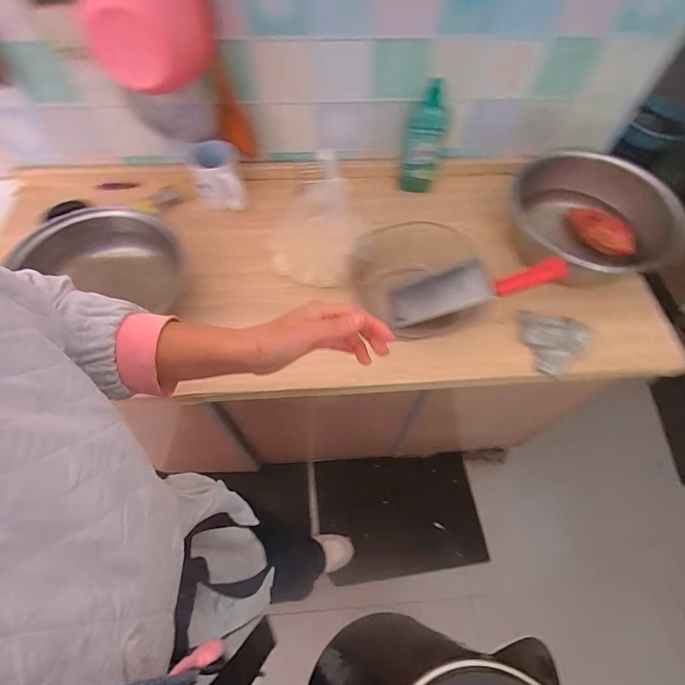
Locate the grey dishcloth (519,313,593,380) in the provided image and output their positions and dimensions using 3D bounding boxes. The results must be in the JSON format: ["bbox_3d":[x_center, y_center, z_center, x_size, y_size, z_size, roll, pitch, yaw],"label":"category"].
[{"bbox_3d":[0.341,0.001,0.628,0.101,0.039,0.097,11,61,4],"label":"grey dishcloth"}]

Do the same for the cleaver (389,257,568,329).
[{"bbox_3d":[0.200,-0.092,0.624,0.263,0.026,0.090,-12,57,28],"label":"cleaver"}]

